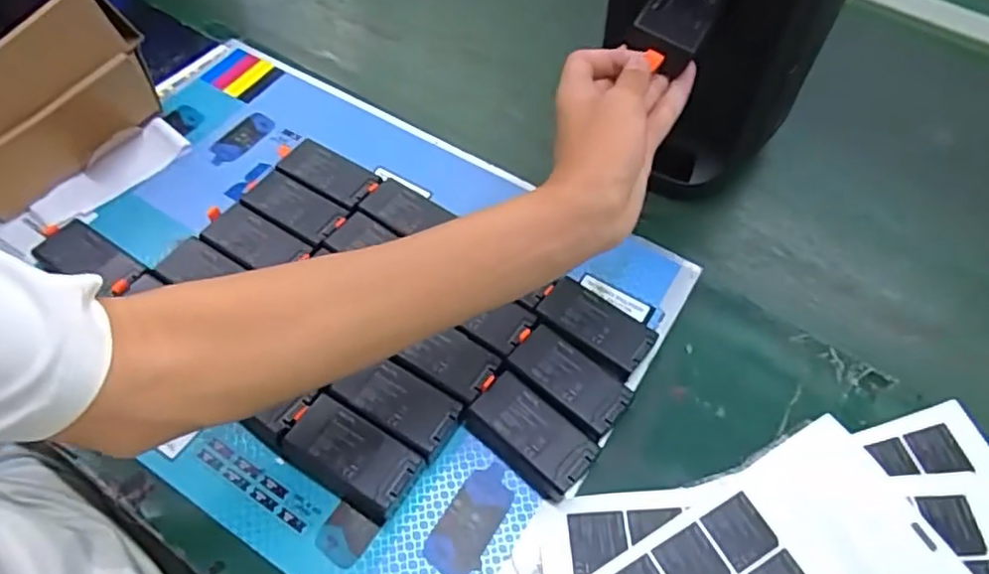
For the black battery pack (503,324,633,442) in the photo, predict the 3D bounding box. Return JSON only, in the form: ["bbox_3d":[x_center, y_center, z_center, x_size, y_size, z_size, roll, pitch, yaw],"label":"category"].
[{"bbox_3d":[0.054,0.073,0.484,0.088,0.024,0.051,34,63,18],"label":"black battery pack"}]

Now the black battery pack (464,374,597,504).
[{"bbox_3d":[0.026,0.105,0.460,0.089,0.024,0.047,37,64,19],"label":"black battery pack"}]

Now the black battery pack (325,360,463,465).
[{"bbox_3d":[-0.069,0.085,0.467,0.085,0.024,0.045,29,61,15],"label":"black battery pack"}]

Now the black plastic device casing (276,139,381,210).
[{"bbox_3d":[-0.146,-0.094,0.583,0.087,0.026,0.045,28,61,14],"label":"black plastic device casing"}]

